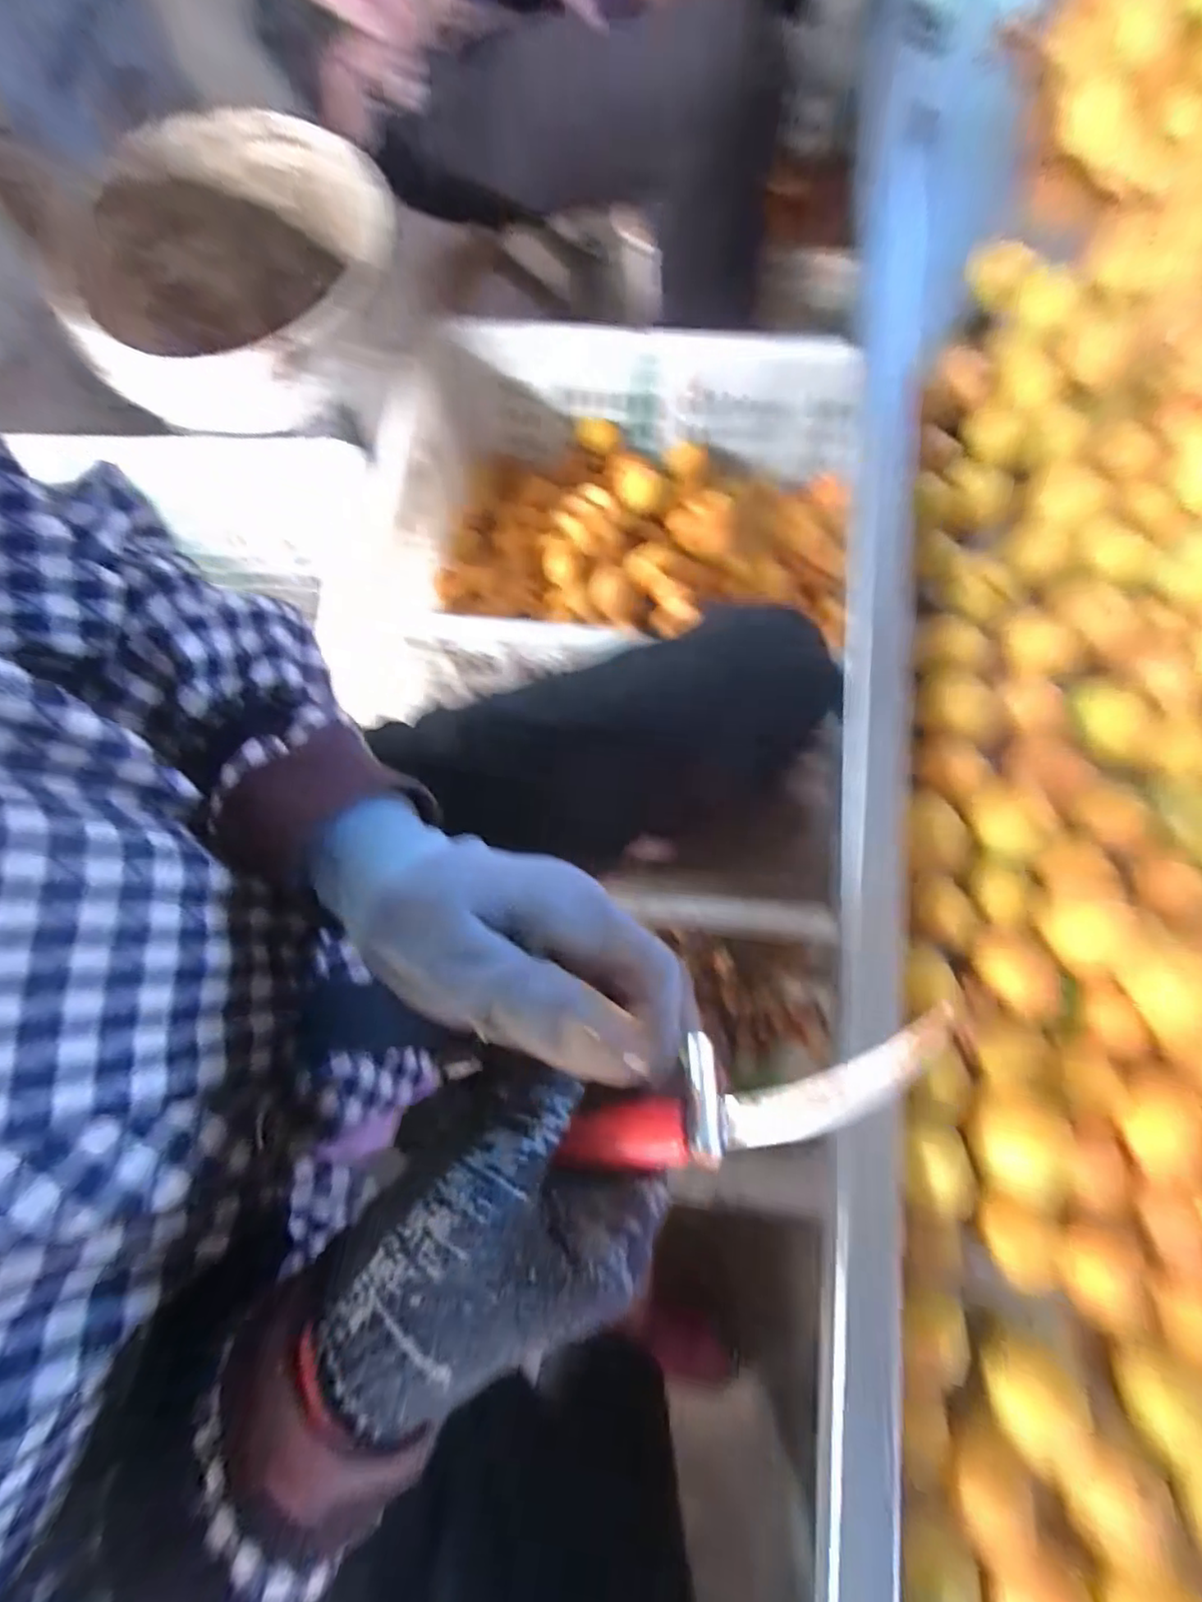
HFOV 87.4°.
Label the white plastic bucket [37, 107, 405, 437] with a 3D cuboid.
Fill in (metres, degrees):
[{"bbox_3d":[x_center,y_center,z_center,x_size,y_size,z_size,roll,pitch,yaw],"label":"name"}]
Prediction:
[{"bbox_3d":[-0.344,-0.500,0.620,0.300,0.125,0.308,2,76,2],"label":"white plastic bucket"}]

